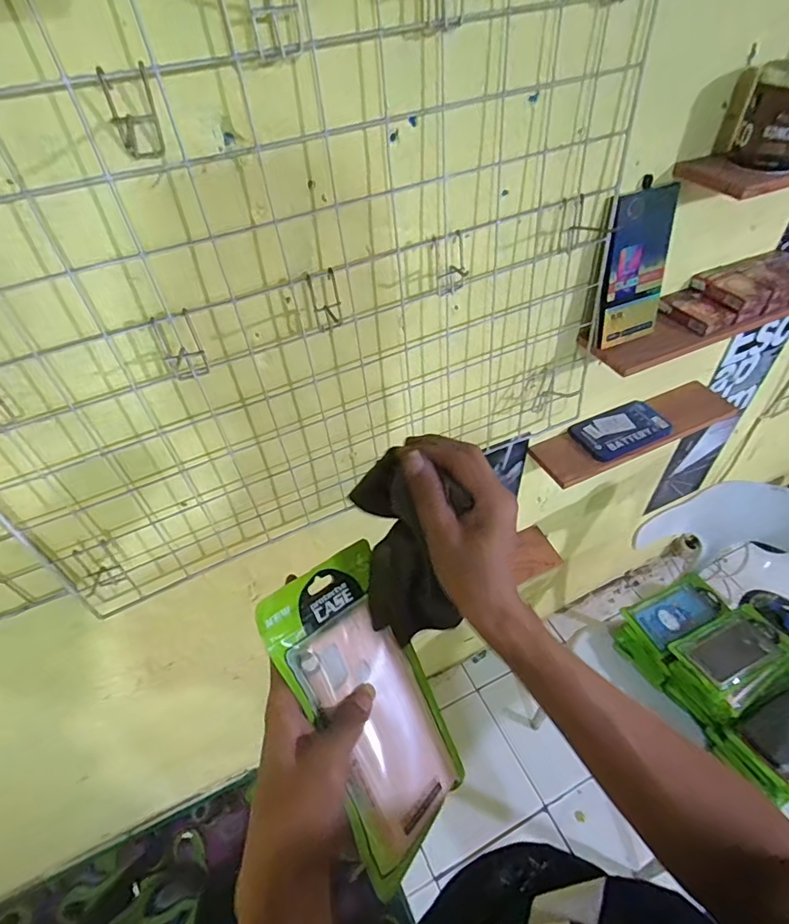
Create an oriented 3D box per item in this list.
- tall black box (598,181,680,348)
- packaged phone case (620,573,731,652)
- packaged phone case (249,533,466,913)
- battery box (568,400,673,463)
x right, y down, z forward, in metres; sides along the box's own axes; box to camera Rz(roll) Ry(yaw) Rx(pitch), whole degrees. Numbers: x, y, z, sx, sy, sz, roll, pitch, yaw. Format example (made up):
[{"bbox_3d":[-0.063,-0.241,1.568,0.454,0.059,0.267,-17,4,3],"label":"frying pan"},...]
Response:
[{"bbox_3d":[0.325,-0.258,0.678,0.102,0.197,0.022,-21,39,-11],"label":"tall black box"},{"bbox_3d":[0.568,0.301,1.025,0.205,0.024,0.097,-20,48,-16],"label":"packaged phone case"},{"bbox_3d":[-0.015,0.170,0.364,0.107,0.008,0.204,-25,91,-46],"label":"packaged phone case"},{"bbox_3d":[0.405,-0.059,0.908,0.172,0.023,0.089,-19,48,-15],"label":"battery box"}]

